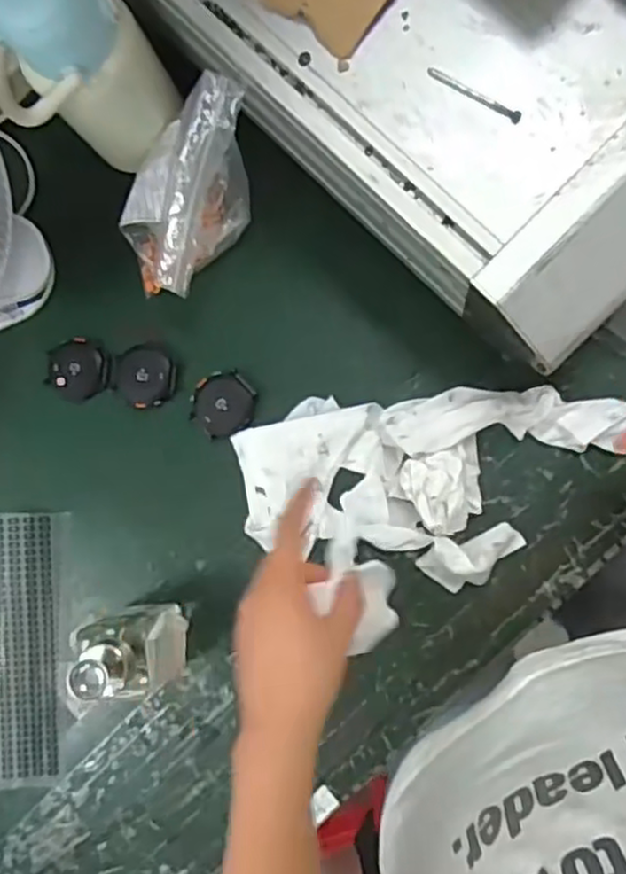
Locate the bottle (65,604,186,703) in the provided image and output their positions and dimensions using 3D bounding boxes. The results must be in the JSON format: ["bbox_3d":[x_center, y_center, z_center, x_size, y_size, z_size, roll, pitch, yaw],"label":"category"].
[{"bbox_3d":[-0.139,0.159,0.515,0.059,0.121,0.052,-5,89,9],"label":"bottle"}]

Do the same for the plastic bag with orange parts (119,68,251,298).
[{"bbox_3d":[-0.099,-0.181,0.521,0.081,0.100,0.139,30,94,8],"label":"plastic bag with orange parts"}]

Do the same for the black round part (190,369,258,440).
[{"bbox_3d":[-0.072,-0.027,0.563,0.050,0.008,0.051,0,89,9],"label":"black round part"}]

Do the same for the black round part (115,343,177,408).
[{"bbox_3d":[-0.136,-0.050,0.572,0.049,0.007,0.050,0,89,9],"label":"black round part"}]

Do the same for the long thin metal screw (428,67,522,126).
[{"bbox_3d":[0.091,-0.194,0.399,0.059,0.004,0.006,32,94,8],"label":"long thin metal screw"}]

